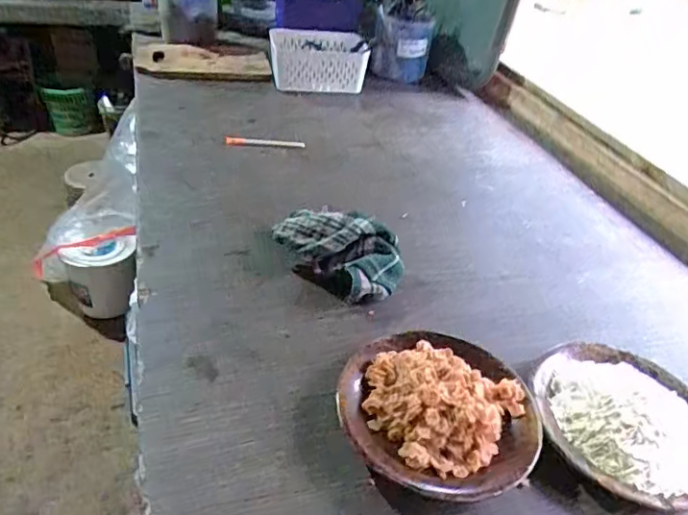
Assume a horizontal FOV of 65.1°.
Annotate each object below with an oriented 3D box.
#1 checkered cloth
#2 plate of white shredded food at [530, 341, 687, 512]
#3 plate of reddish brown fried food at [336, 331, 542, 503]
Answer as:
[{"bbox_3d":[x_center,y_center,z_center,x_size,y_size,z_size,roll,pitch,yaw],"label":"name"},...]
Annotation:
[{"bbox_3d":[-0.004,-0.010,0.672,0.150,0.066,0.094,31,43,27],"label":"checkered cloth"},{"bbox_3d":[0.278,0.154,0.530,0.173,0.050,0.177,5,38,-4],"label":"plate of white shredded food"},{"bbox_3d":[0.090,0.143,0.515,0.180,0.042,0.176,5,38,-4],"label":"plate of reddish brown fried food"}]

